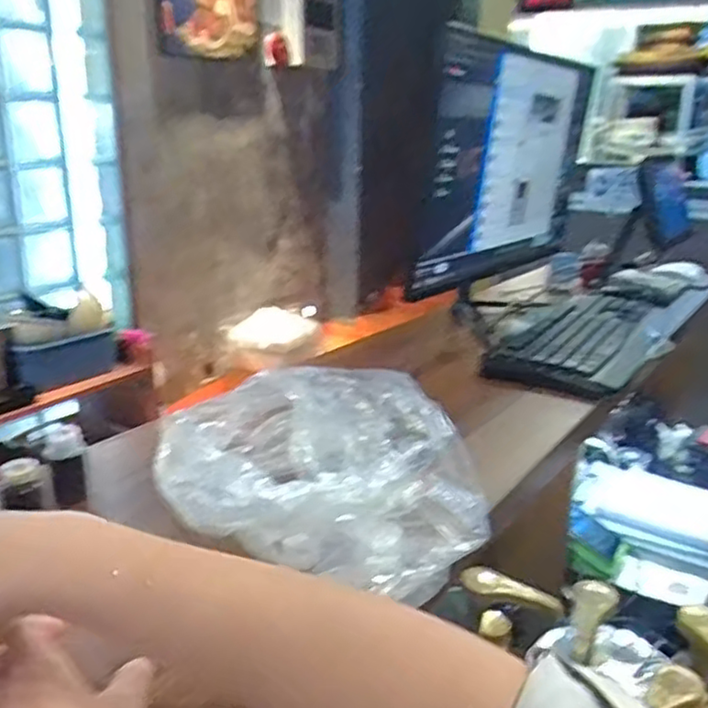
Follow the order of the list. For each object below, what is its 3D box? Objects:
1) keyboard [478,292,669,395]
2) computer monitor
[{"bbox_3d":[0.350,-0.025,1.023,0.166,0.039,0.452,13,21,33],"label":"keyboard"},{"bbox_3d":[0.228,-0.269,1.030,0.065,0.331,0.509,23,24,35],"label":"computer monitor"}]

